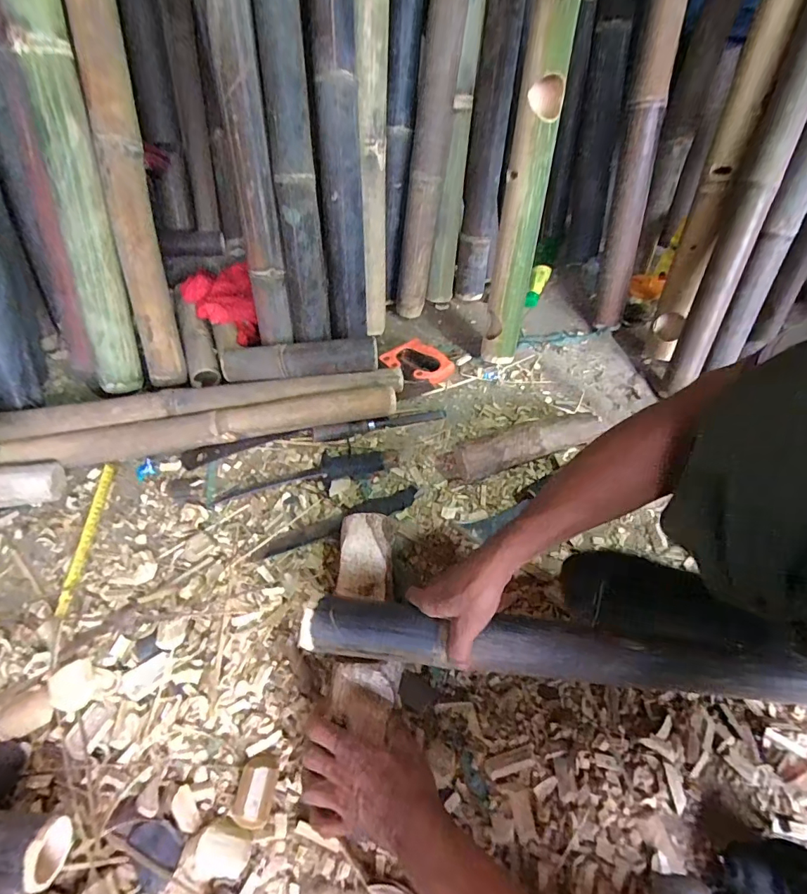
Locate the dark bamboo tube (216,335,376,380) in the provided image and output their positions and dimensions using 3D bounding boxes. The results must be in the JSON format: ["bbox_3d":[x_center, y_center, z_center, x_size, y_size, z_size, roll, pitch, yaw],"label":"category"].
[{"bbox_3d":[-0.181,-0.160,0.825,0.262,0.057,0.067,-6,52,-7],"label":"dark bamboo tube"}]

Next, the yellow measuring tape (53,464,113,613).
[{"bbox_3d":[-0.471,0.127,0.694,0.020,0.006,0.245,-4,53,-5],"label":"yellow measuring tape"}]

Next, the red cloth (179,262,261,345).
[{"bbox_3d":[-0.365,-0.284,0.924,0.135,0.059,0.216,-12,53,-12],"label":"red cloth"}]

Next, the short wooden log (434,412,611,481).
[{"bbox_3d":[0.198,-0.004,0.778,0.272,0.068,0.083,-10,53,-9],"label":"short wooden log"}]

